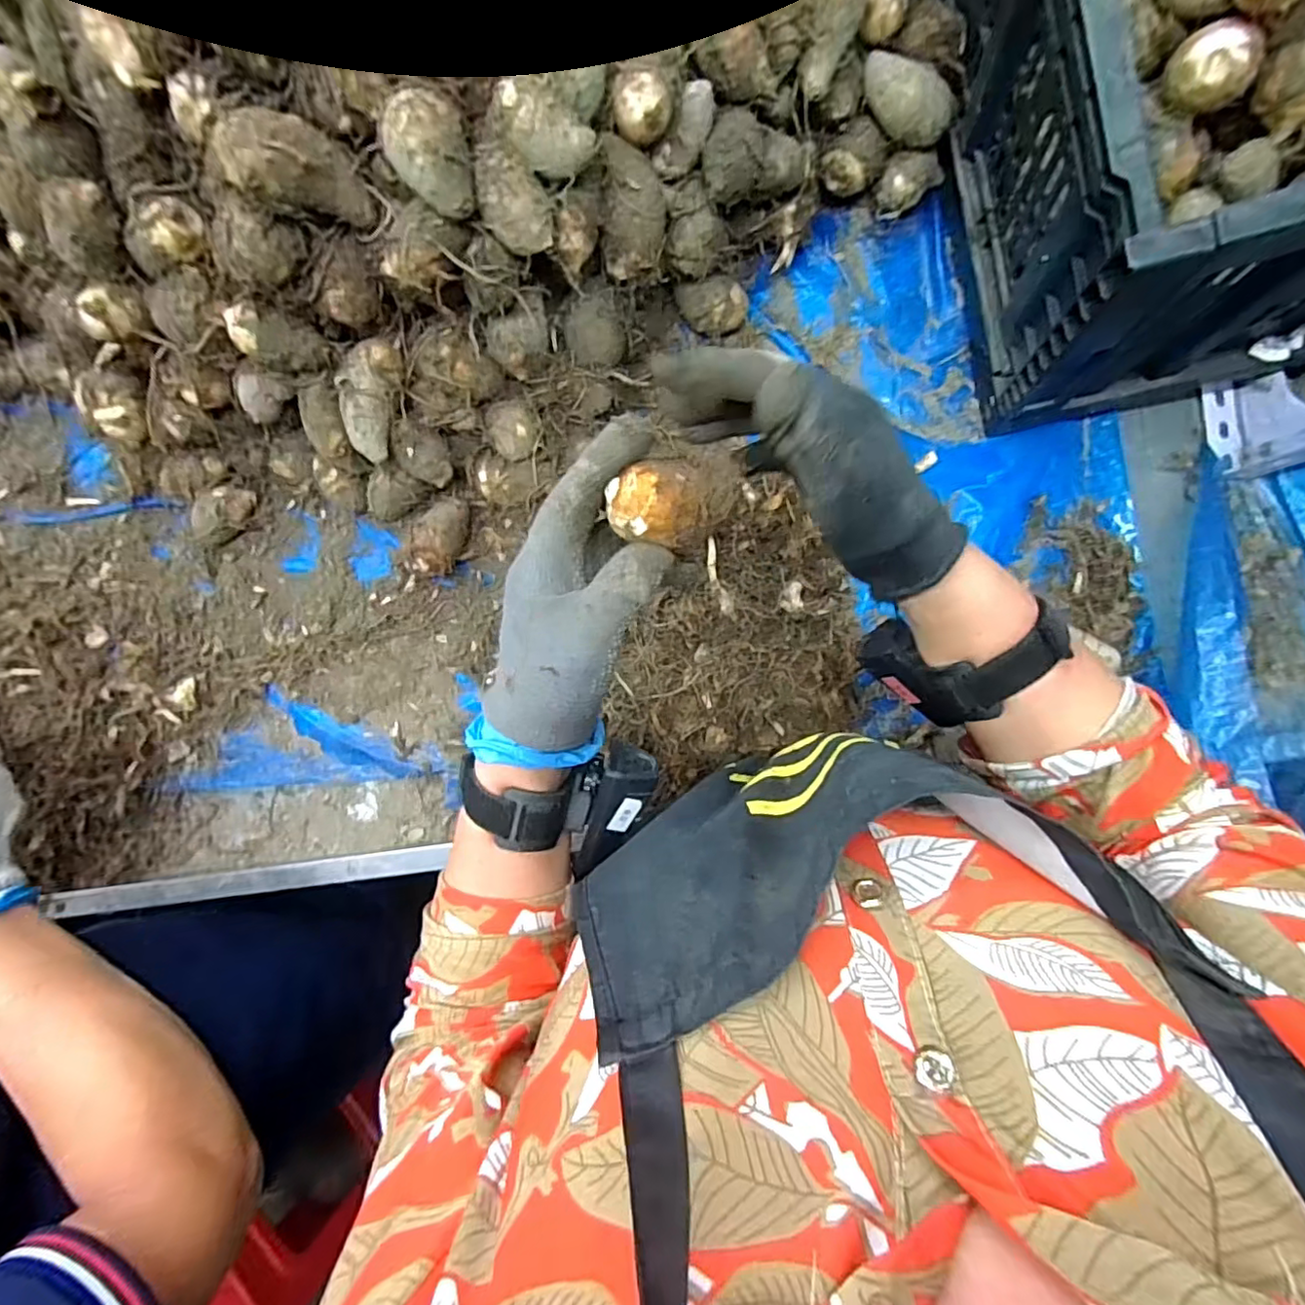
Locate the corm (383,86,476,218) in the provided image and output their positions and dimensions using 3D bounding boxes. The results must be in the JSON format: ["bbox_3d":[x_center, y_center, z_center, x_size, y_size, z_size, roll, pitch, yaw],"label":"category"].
[{"bbox_3d":[-0.119,-0.270,0.326,0.042,0.034,0.058,-23,87,4],"label":"corm"}]

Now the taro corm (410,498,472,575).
[{"bbox_3d":[-0.166,-0.092,0.484,0.033,0.035,0.061,26,89,5],"label":"taro corm"}]

